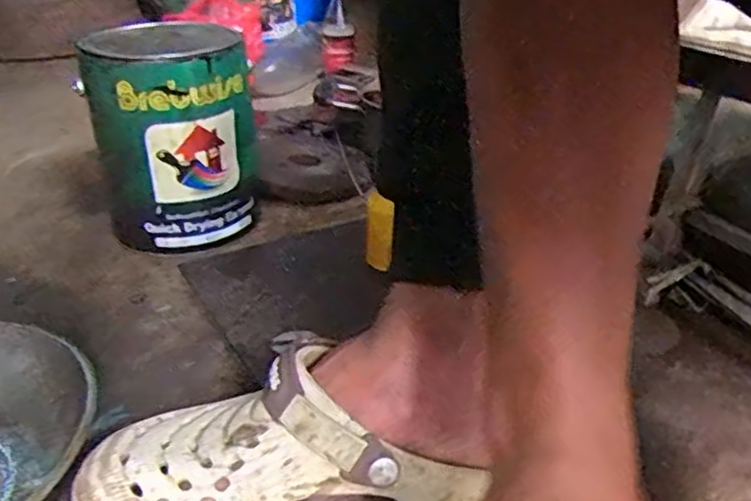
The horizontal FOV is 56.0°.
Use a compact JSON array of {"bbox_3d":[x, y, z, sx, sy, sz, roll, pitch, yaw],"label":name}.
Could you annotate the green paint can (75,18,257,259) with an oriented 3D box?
[{"bbox_3d":[-0.220,-0.125,0.774,0.163,0.206,0.161,-9,29,-13],"label":"green paint can"}]

